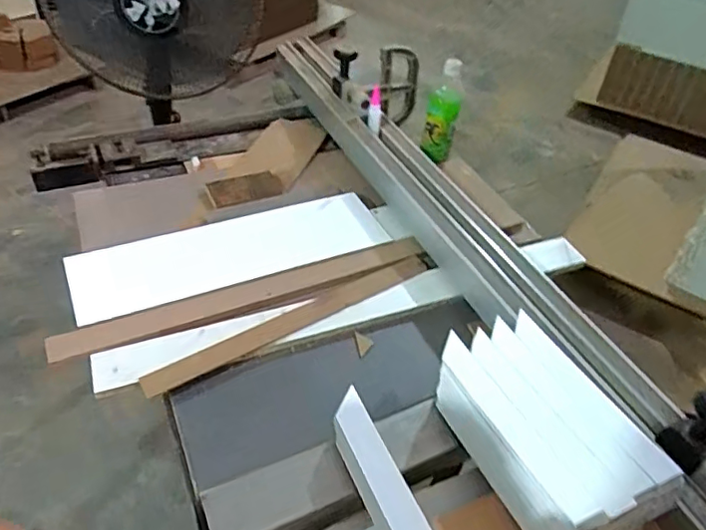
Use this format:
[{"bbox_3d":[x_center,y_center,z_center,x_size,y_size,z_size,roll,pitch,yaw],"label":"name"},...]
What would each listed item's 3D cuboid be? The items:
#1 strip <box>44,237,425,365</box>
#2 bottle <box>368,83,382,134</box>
[{"bbox_3d":[-0.141,0.039,0.831,0.559,0.013,0.047,-16,58,-24],"label":"strip"},{"bbox_3d":[0.041,-0.290,1.049,0.024,0.084,0.018,5,16,8],"label":"bottle"}]

